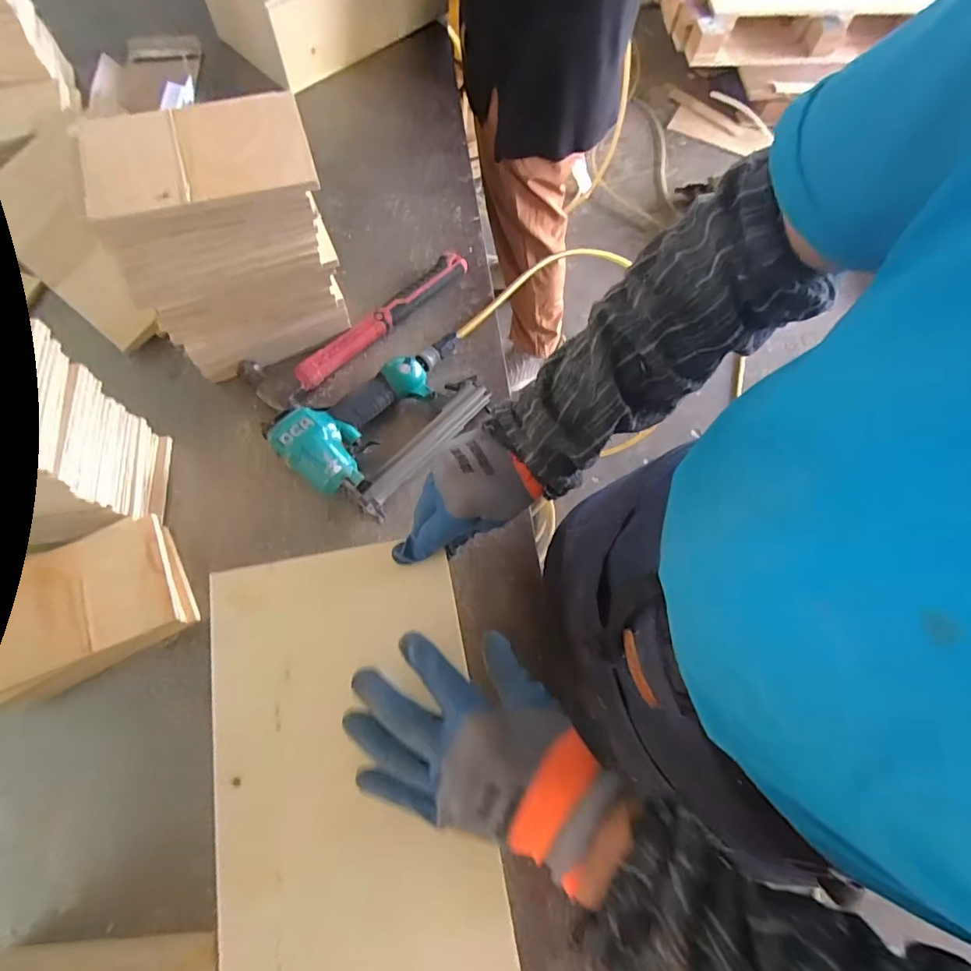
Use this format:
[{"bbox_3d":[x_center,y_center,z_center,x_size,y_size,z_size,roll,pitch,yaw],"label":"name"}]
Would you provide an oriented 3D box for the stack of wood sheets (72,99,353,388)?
[{"bbox_3d":[-0.261,-0.245,0.554,0.195,0.248,0.118,-17,71,-9],"label":"stack of wood sheets"}]

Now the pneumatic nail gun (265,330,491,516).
[{"bbox_3d":[-0.106,-0.079,0.603,0.258,0.066,0.147,-41,76,-15],"label":"pneumatic nail gun"}]

